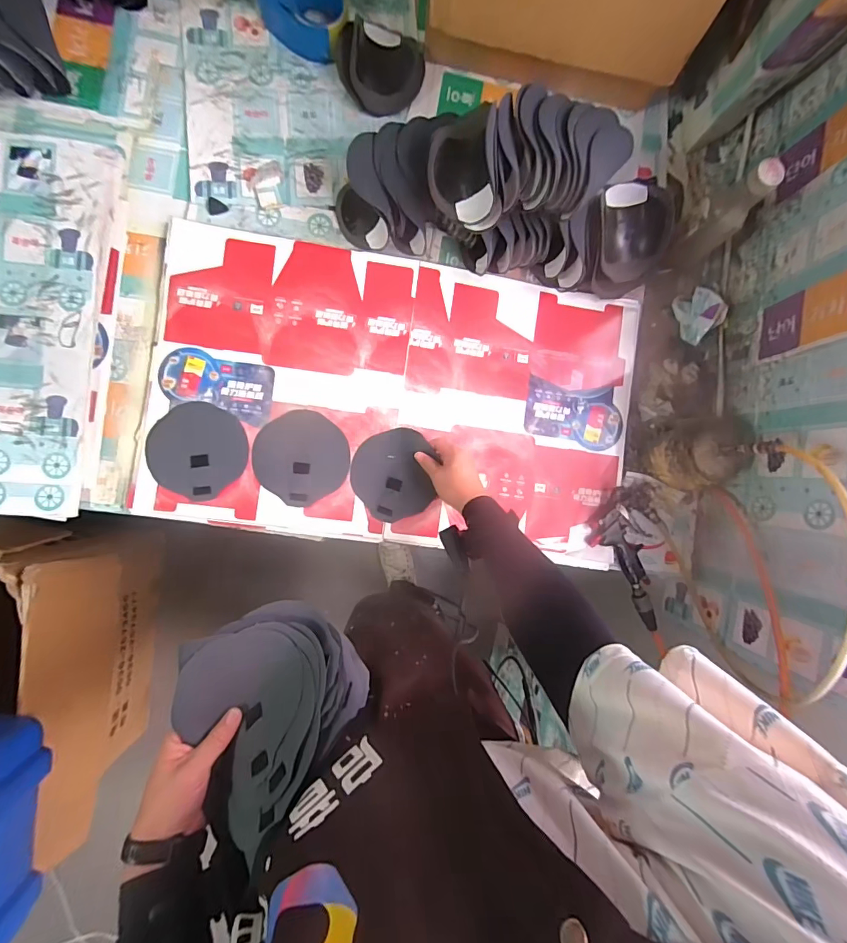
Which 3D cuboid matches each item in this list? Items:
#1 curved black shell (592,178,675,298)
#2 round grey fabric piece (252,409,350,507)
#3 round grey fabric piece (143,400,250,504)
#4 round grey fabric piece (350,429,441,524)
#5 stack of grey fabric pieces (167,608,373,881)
[{"bbox_3d":[0.323,-0.382,0.711,0.112,0.109,0.155,-4,88,-6],"label":"curved black shell"},{"bbox_3d":[-0.196,-0.024,0.683,0.142,0.004,0.141,0,88,-6],"label":"round grey fabric piece"},{"bbox_3d":[-0.351,-0.035,0.665,0.145,0.004,0.138,0,88,-6],"label":"round grey fabric piece"},{"bbox_3d":[-0.047,0.004,0.692,0.131,0.034,0.141,0,86,-4],"label":"round grey fabric piece"},{"bbox_3d":[-0.173,0.236,0.425,0.164,0.084,0.199,38,84,-1],"label":"stack of grey fabric pieces"}]

